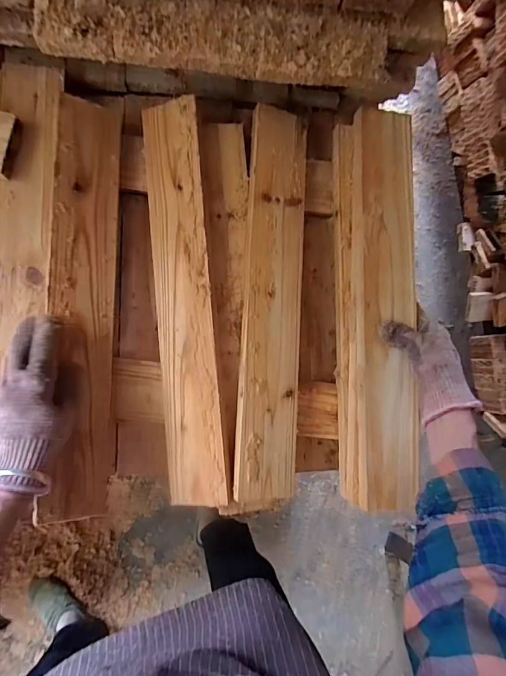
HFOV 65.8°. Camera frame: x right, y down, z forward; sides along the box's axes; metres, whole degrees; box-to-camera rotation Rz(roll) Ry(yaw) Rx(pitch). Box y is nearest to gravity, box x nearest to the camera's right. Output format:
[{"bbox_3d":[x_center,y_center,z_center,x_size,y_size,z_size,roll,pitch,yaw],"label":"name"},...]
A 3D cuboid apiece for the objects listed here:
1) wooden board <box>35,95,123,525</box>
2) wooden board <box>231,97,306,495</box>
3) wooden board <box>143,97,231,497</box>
[{"bbox_3d":[-0.196,-0.037,0.458,0.075,0.016,0.473,4,85,-29],"label":"wooden board"},{"bbox_3d":[0.025,-0.052,0.475,0.075,0.023,0.474,4,85,-8],"label":"wooden board"},{"bbox_3d":[-0.081,-0.046,0.460,0.065,0.023,0.471,-5,86,-9],"label":"wooden board"}]

